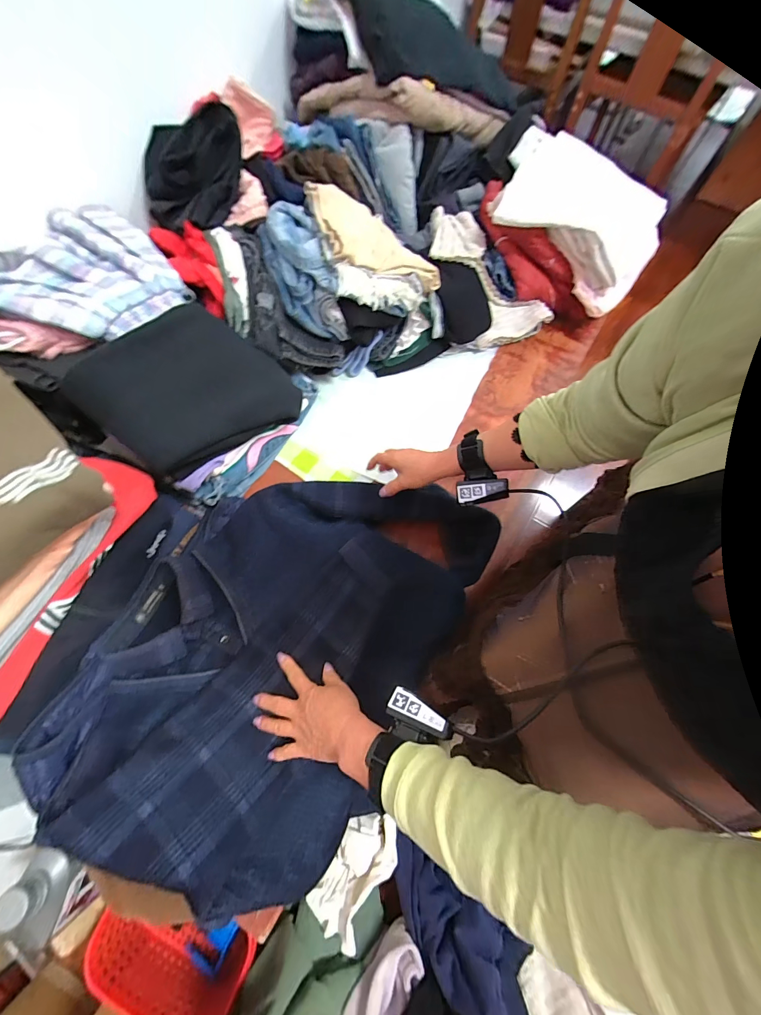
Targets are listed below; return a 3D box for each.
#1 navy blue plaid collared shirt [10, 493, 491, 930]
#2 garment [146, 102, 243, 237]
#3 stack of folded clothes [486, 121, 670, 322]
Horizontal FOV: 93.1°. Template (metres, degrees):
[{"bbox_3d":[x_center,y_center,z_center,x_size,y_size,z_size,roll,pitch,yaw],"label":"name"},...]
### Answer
[{"bbox_3d":[-0.139,0.171,0.518,0.423,0.133,0.546,28,69,10],"label":"navy blue plaid collared shirt"},{"bbox_3d":[-0.362,-0.627,0.660,0.183,0.100,0.202,5,67,0],"label":"garment"},{"bbox_3d":[0.452,-0.664,0.833,0.390,0.153,0.401,29,69,10],"label":"stack of folded clothes"}]

